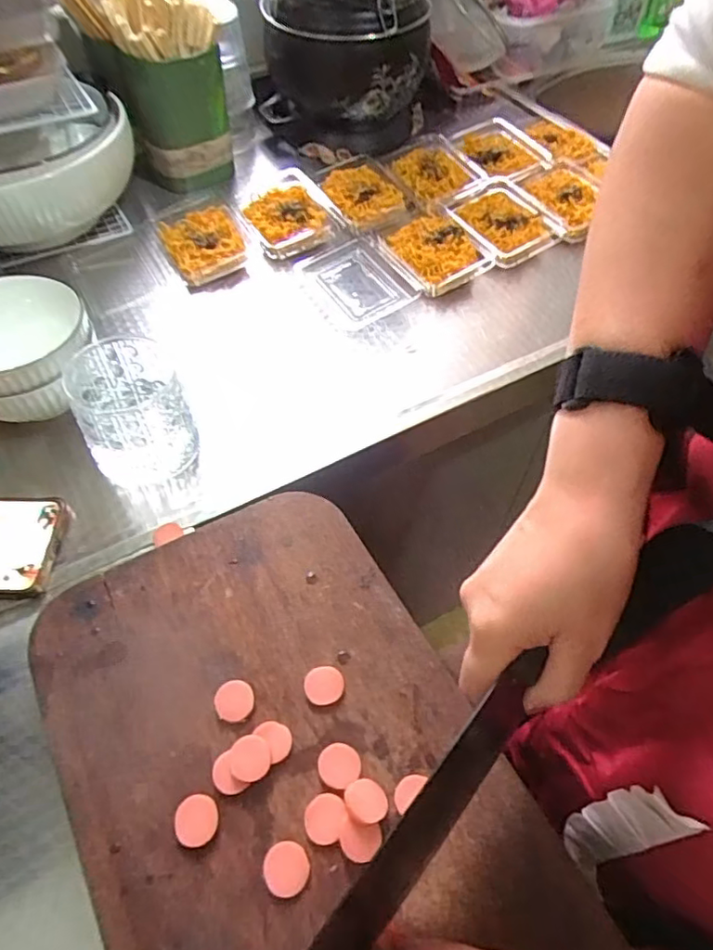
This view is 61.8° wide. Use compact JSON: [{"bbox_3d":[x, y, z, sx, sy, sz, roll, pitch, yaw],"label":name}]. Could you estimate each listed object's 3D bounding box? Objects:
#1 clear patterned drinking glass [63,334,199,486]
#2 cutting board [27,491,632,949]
[{"bbox_3d":[-0.170,-0.050,0.451,0.078,0.067,0.083,-19,56,-13],"label":"clear patterned drinking glass"},{"bbox_3d":[-0.034,0.169,0.321,0.214,0.015,0.349,-27,57,-17],"label":"cutting board"}]

